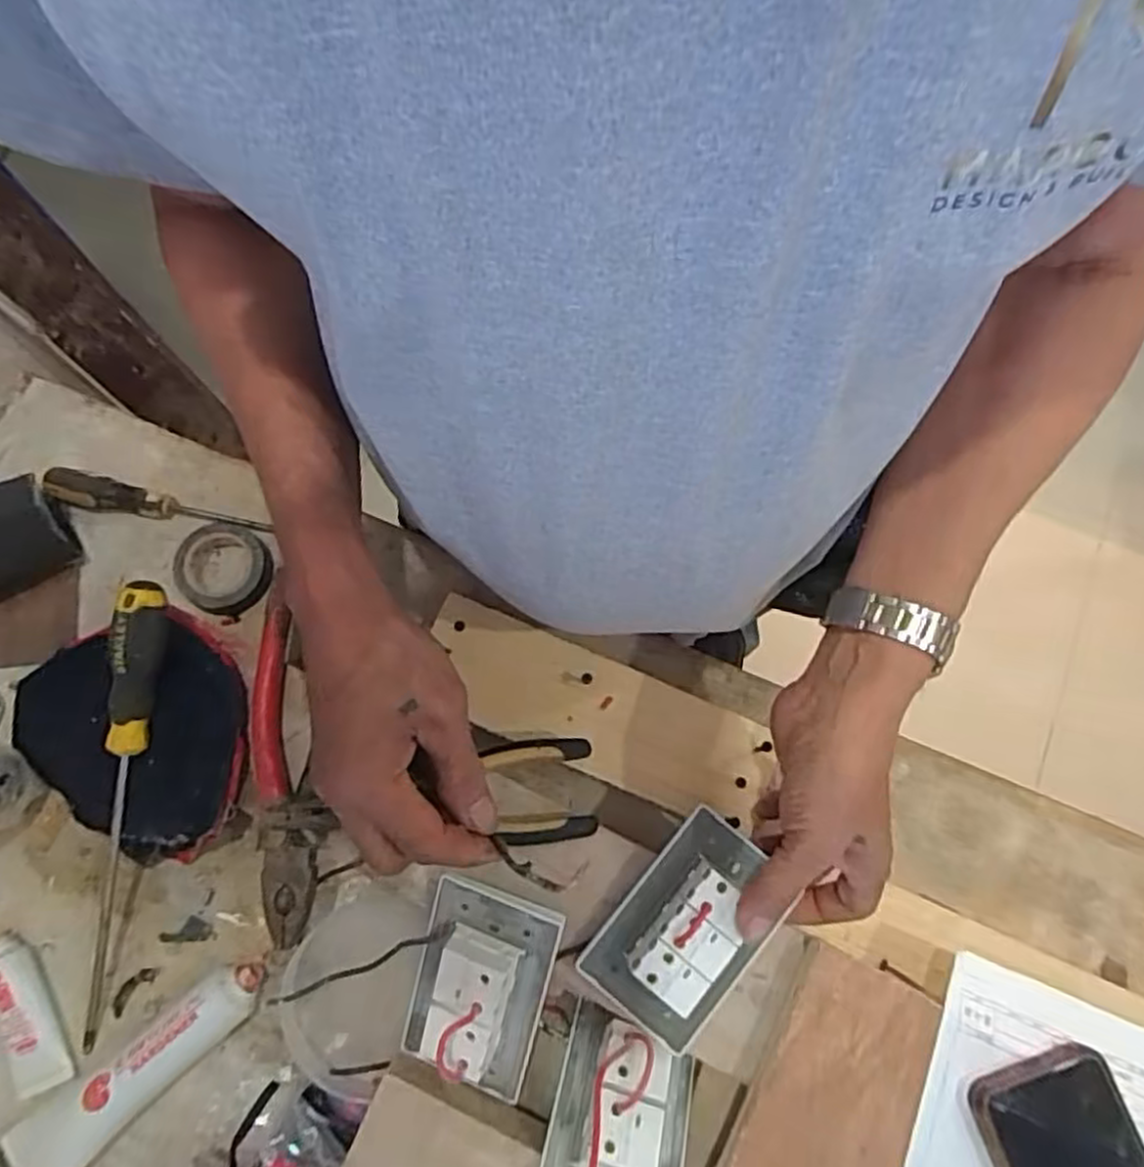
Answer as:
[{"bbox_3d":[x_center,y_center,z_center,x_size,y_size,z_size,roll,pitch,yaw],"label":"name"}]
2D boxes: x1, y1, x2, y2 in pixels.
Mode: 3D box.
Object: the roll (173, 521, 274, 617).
[{"bbox_3d":[-0.252,-0.009,0.529,0.065,0.019,0.063,0,75,0],"label":"roll"}]

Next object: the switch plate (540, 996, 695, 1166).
[{"bbox_3d":[0.031,0.298,0.412,0.079,0.040,0.113,16,51,5],"label":"switch plate"}]

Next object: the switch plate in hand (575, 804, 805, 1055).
[{"bbox_3d":[0.068,0.198,0.418,0.077,0.040,0.120,37,78,9],"label":"switch plate in hand"}]

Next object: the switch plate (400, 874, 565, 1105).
[{"bbox_3d":[-0.059,0.237,0.416,0.079,0.044,0.118,16,97,16],"label":"switch plate"}]

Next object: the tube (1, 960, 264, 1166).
[{"bbox_3d":[-0.266,0.300,0.448,0.168,0.034,0.044,-39,79,-10],"label":"tube"}]

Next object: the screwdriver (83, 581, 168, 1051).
[{"bbox_3d":[-0.284,0.145,0.454,0.025,0.023,0.295,11,98,3],"label":"screwdriver"}]

